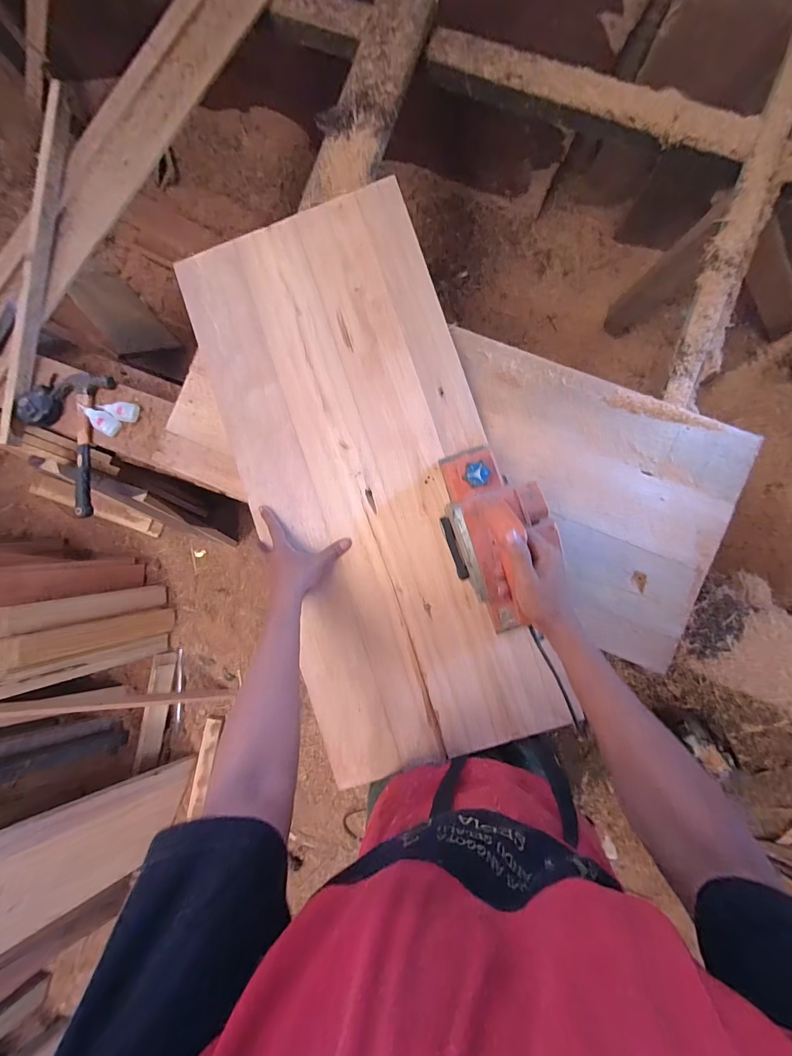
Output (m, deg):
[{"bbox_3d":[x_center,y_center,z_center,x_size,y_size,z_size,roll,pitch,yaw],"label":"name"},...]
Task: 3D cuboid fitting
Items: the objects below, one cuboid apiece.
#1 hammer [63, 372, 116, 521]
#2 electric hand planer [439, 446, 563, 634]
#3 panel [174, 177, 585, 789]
[{"bbox_3d":[-0.585,-0.157,0.727,0.084,0.034,0.269,2,89,3],"label":"hammer"},{"bbox_3d":[0.142,0.011,0.530,0.130,0.152,0.272,-18,88,3],"label":"electric hand planer"},{"bbox_3d":[-0.047,-0.083,0.634,0.395,0.018,0.913,-17,87,3],"label":"panel"}]

